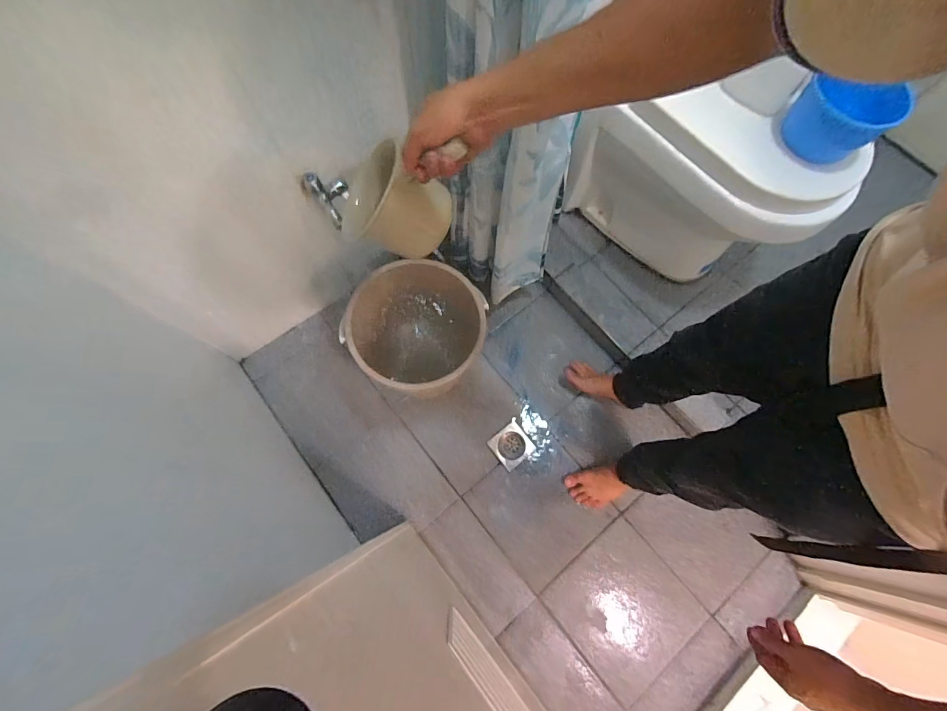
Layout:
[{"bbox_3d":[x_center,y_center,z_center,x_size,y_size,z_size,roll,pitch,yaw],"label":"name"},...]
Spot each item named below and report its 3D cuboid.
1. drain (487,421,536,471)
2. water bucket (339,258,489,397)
[{"bbox_3d":[0.100,0.238,1.065,0.095,0.009,0.095,-37,77,-12],"label":"drain"},{"bbox_3d":[-0.132,-0.043,0.968,0.252,0.272,0.288,15,73,4],"label":"water bucket"}]

